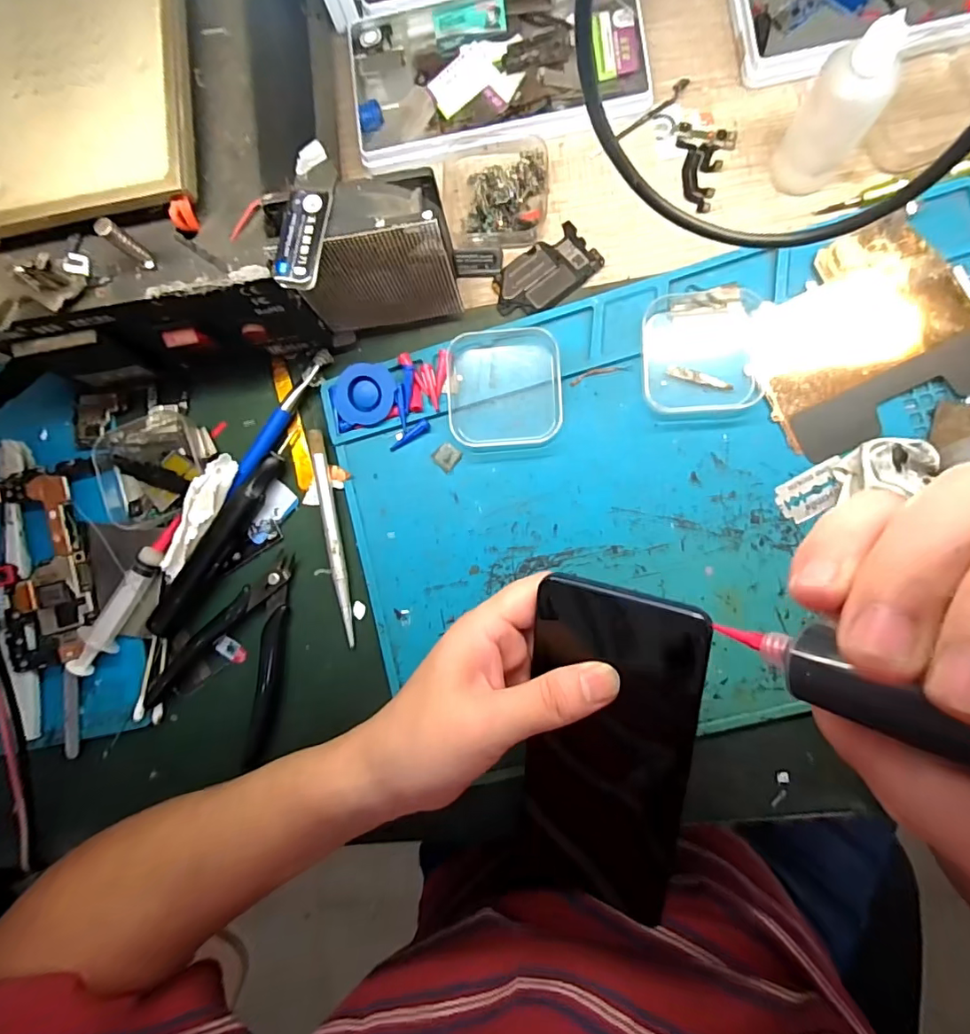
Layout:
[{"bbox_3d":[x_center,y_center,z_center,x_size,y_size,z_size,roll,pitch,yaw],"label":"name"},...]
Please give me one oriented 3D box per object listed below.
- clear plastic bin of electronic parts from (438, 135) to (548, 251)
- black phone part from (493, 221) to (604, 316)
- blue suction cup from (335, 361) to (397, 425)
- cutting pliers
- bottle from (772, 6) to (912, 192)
[{"bbox_3d":[0.004,-0.195,0.304,0.064,0.019,0.060,1,86,8],"label":"clear plastic bin of electronic parts"},{"bbox_3d":[0.035,-0.143,0.304,0.063,0.004,0.037,-34,82,4],"label":"black phone part"},{"bbox_3d":[-0.069,-0.072,0.302,0.036,0.008,0.033,-12,102,8],"label":"blue suction cup"},{"bbox_3d":[-0.154,0.078,0.307,0.075,0.008,0.118,10,87,8],"label":"cutting pliers"},{"bbox_3d":[0.173,-0.199,0.255,0.032,0.074,0.033,35,91,9],"label":"bottle"}]

